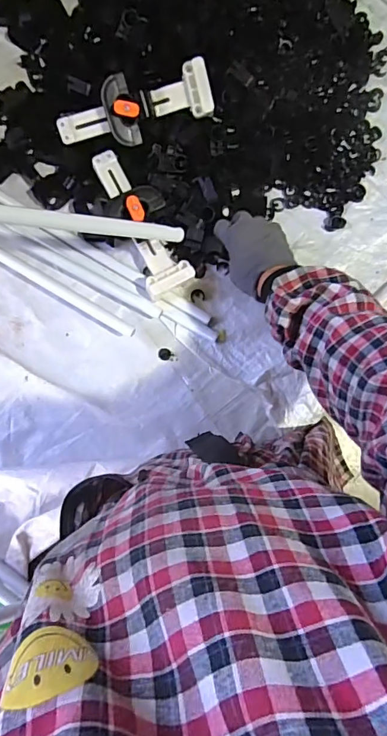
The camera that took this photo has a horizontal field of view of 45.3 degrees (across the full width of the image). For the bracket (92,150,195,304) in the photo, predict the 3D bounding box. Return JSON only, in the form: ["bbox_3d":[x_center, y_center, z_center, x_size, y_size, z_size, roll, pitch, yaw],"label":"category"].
[{"bbox_3d":[-0.067,-0.191,0.603,0.069,0.072,0.195,-26,82,-1],"label":"bracket"}]

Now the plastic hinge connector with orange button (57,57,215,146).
[{"bbox_3d":[-0.075,-0.328,0.590,0.200,0.053,0.065,-17,81,0],"label":"plastic hinge connector with orange button"}]

